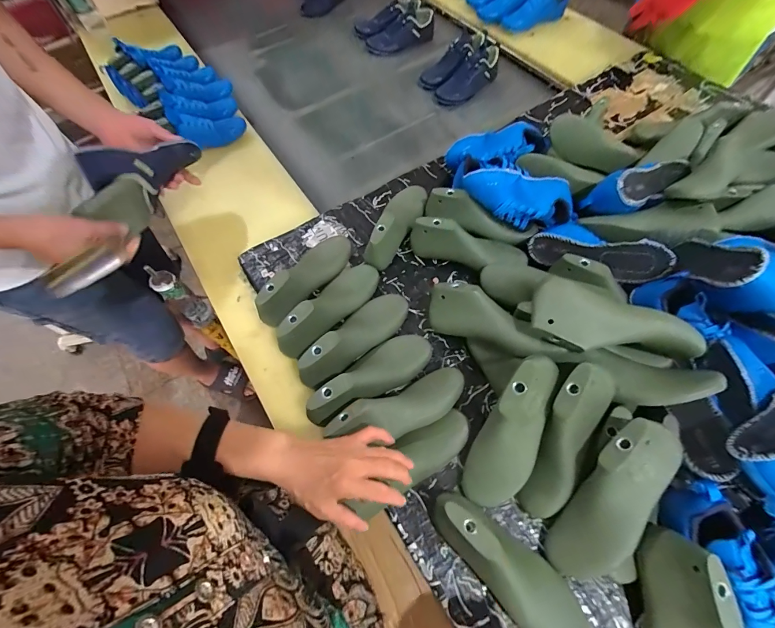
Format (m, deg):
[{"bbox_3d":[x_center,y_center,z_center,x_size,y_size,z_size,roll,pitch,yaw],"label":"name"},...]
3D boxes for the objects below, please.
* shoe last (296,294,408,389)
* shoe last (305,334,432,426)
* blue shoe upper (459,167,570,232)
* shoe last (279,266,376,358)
[{"bbox_3d":[-0.046,0.036,0.558,0.086,0.059,0.210,40,56,19],"label":"shoe last"},{"bbox_3d":[-0.025,0.092,0.529,0.205,0.063,0.065,-26,64,-27],"label":"shoe last"},{"bbox_3d":[0.227,-0.206,0.628,0.201,0.068,0.079,9,63,-11],"label":"blue shoe upper"},{"bbox_3d":[-0.092,-0.017,0.589,0.072,0.056,0.212,33,53,17],"label":"shoe last"}]

